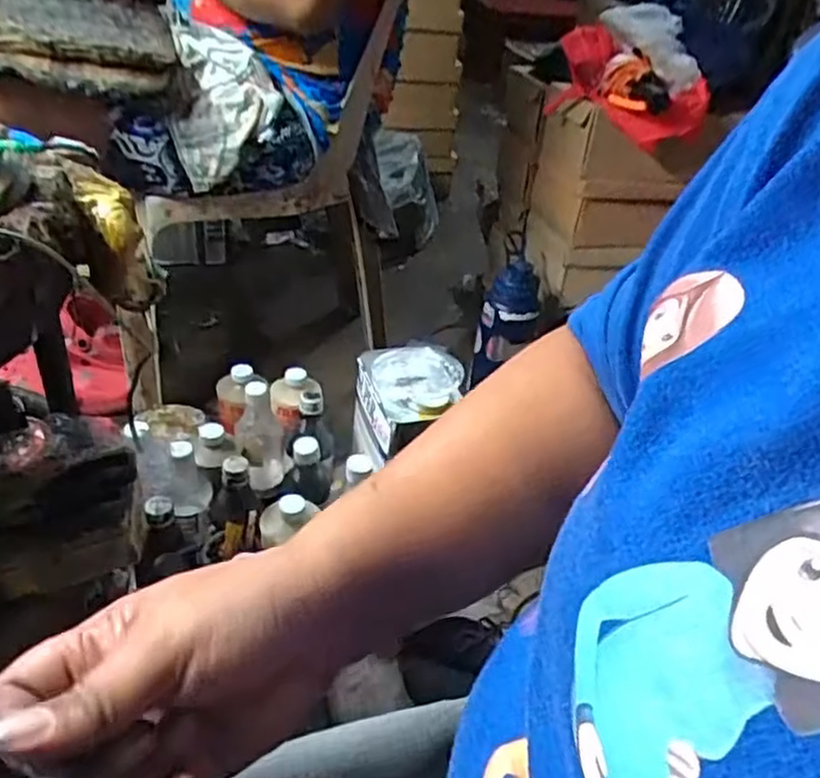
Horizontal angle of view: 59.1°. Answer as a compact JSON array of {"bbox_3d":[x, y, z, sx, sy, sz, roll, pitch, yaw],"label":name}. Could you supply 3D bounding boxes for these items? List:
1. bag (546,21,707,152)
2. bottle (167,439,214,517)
[{"bbox_3d":[0.302,-0.423,1.017,0.219,0.118,0.121,20,37,16],"label":"bag"},{"bbox_3d":[-0.260,0.103,0.854,0.052,0.083,0.044,-10,39,-23],"label":"bottle"}]

